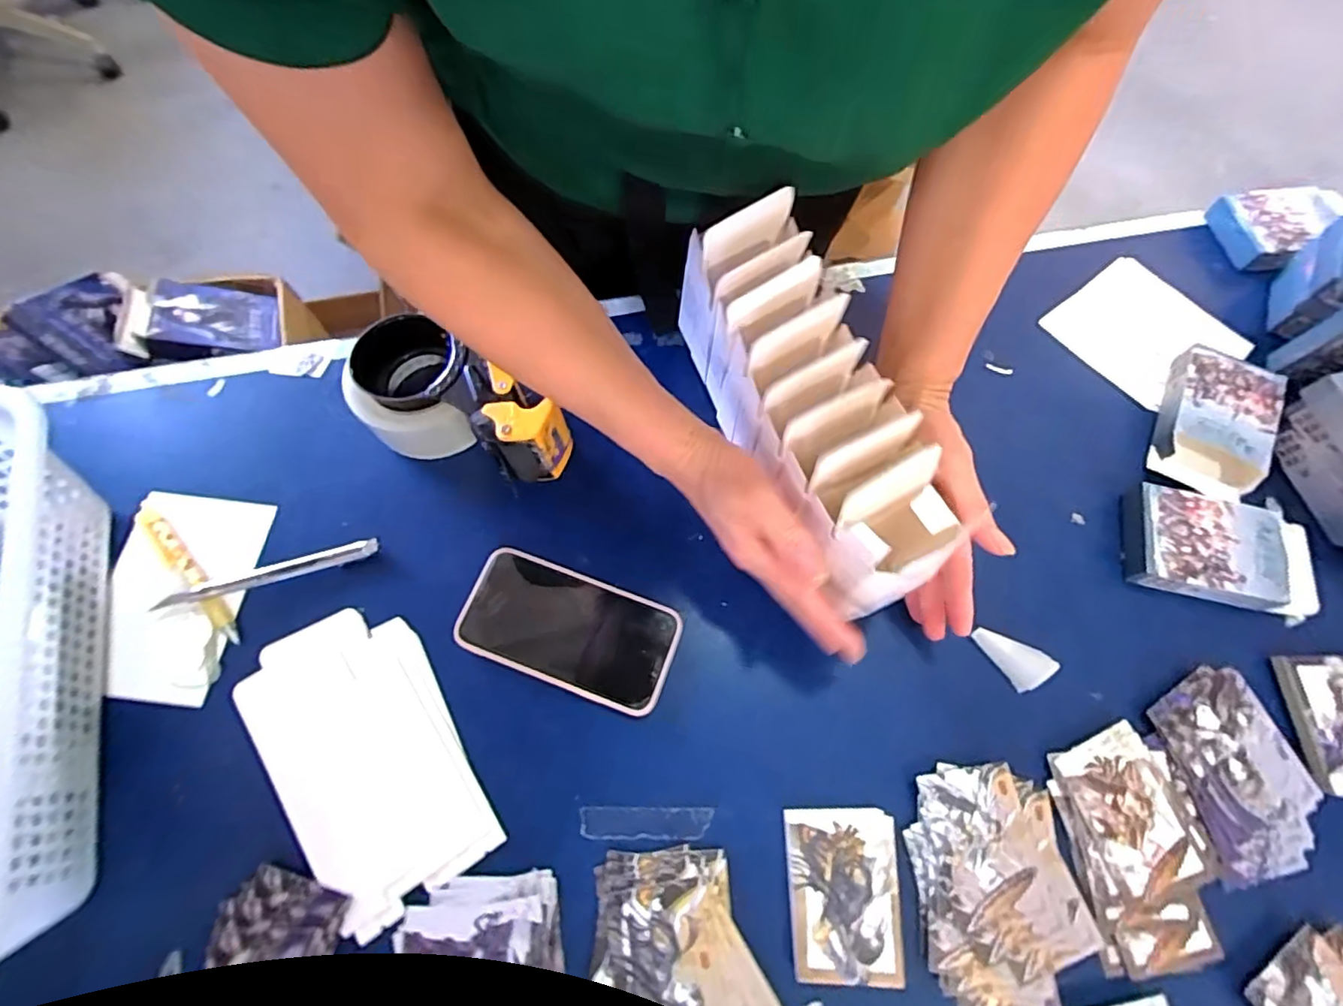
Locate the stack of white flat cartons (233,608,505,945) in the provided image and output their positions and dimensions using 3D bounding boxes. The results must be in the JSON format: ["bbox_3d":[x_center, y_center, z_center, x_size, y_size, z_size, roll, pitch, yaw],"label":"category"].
[{"bbox_3d":[-0.201,0.163,0.387,0.110,0.013,0.191,-31,72,-14],"label":"stack of white flat cartons"}]

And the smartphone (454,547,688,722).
[{"bbox_3d":[-0.073,0.089,0.421,0.154,0.008,0.080,20,68,5],"label":"smartphone"}]

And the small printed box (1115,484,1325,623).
[{"bbox_3d":[0.422,0.032,0.451,0.130,0.030,0.090,14,68,3],"label":"small printed box"}]

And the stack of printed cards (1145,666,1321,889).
[{"bbox_3d":[0.383,0.182,0.397,0.087,0.011,0.127,-6,68,-5],"label":"stack of printed cards"}]

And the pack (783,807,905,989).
[{"bbox_3d":[0.108,0.243,0.366,0.067,0.012,0.092,0,68,-3],"label":"pack"}]

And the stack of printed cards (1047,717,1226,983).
[{"bbox_3d":[0.300,0.221,0.378,0.086,0.008,0.133,-8,68,-6],"label":"stack of printed cards"}]

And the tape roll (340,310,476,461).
[{"bbox_3d":[-0.197,-0.084,0.455,0.085,0.070,0.092,1,68,-2],"label":"tape roll"}]

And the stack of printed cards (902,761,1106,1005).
[{"bbox_3d":[0.207,0.241,0.369,0.102,0.008,0.137,-4,68,-4],"label":"stack of printed cards"}]

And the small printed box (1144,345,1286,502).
[{"bbox_3d":[0.455,-0.069,0.492,0.077,0.035,0.111,23,69,7],"label":"small printed box"}]

